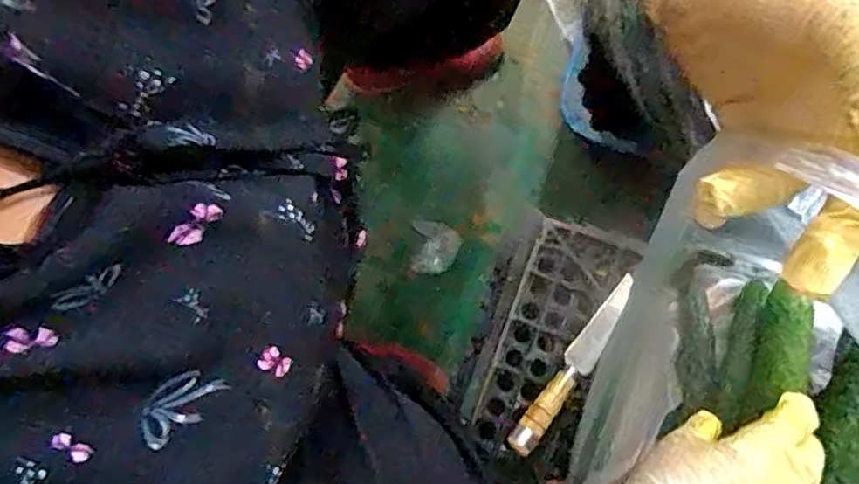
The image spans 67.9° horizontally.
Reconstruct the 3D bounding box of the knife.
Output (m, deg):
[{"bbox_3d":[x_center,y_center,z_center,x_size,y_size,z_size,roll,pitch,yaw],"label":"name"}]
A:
[{"bbox_3d":[0.142,0.117,0.609,0.027,0.028,0.197,38,81,6],"label":"knife"}]

